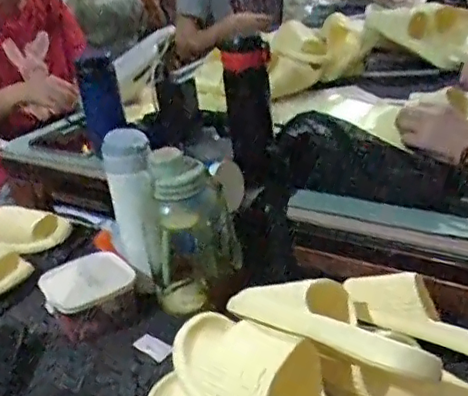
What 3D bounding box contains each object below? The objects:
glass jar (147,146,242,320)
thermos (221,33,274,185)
[{"bbox_3d":[-0.055,0.041,0.760,0.114,0.191,0.102,-7,27,1],"label":"glass jar"},{"bbox_3d":[0.021,-0.130,0.895,0.064,0.254,0.056,-9,55,-4],"label":"thermos"}]

